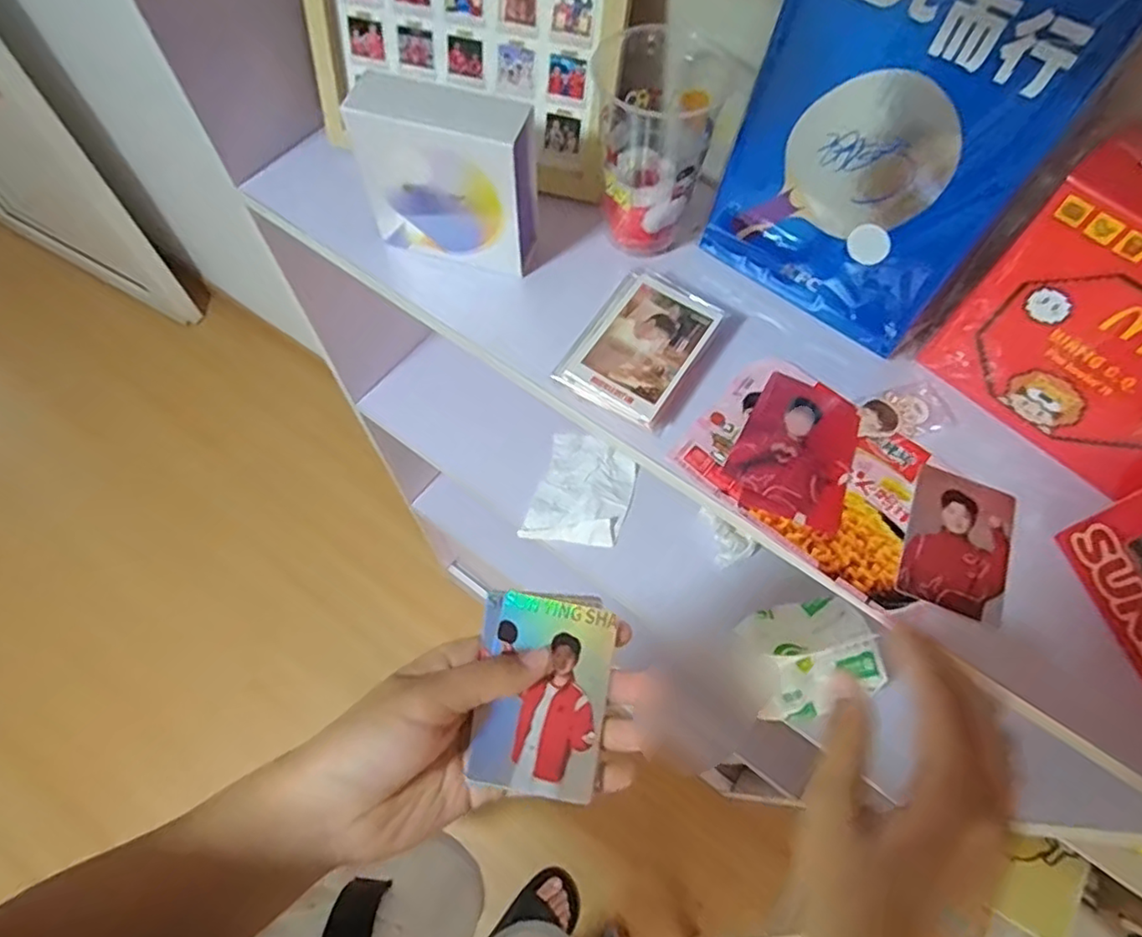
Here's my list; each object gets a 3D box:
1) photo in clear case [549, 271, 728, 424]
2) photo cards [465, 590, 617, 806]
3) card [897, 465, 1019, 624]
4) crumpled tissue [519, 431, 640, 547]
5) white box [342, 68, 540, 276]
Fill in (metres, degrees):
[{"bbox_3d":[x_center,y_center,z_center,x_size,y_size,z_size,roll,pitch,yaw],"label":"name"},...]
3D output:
[{"bbox_3d":[0.048,-0.085,0.421,0.073,0.016,0.108,31,67,13],"label":"photo in clear case"},{"bbox_3d":[-0.014,0.109,0.310,0.064,0.007,0.093,8,70,-2],"label":"photo cards"},{"bbox_3d":[0.235,0.044,0.381,0.058,0.004,0.090,24,65,10],"label":"card"},{"bbox_3d":[0.015,0.026,0.742,0.107,0.015,0.140,16,64,6],"label":"crumpled tissue"},{"bbox_3d":[-0.083,-0.195,0.421,0.114,0.119,0.043,12,64,4],"label":"white box"}]

